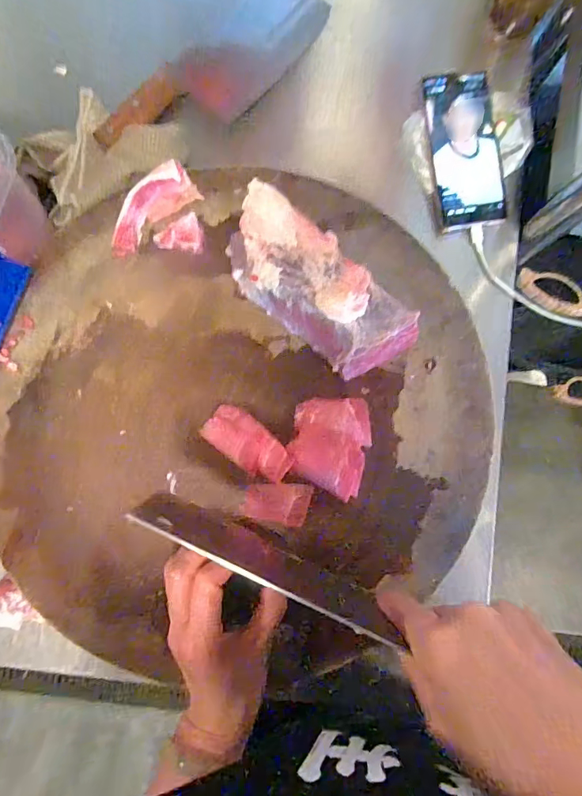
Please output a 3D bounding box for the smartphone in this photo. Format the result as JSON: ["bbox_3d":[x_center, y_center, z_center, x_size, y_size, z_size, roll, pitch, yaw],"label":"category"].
[{"bbox_3d":[0.187,-0.267,0.489,0.076,0.013,0.161,-8,91,-2],"label":"smartphone"}]

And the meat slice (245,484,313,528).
[{"bbox_3d":[-0.010,0.087,0.377,0.052,0.008,0.032,5,83,0],"label":"meat slice"}]

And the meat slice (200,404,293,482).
[{"bbox_3d":[-0.035,0.038,0.374,0.074,0.026,0.036,38,84,3],"label":"meat slice"}]

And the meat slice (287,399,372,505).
[{"bbox_3d":[0.032,0.037,0.380,0.063,0.026,0.079,13,83,1],"label":"meat slice"}]

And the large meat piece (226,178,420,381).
[{"bbox_3d":[0.014,-0.096,0.384,0.196,0.046,0.078,45,85,4],"label":"large meat piece"}]

